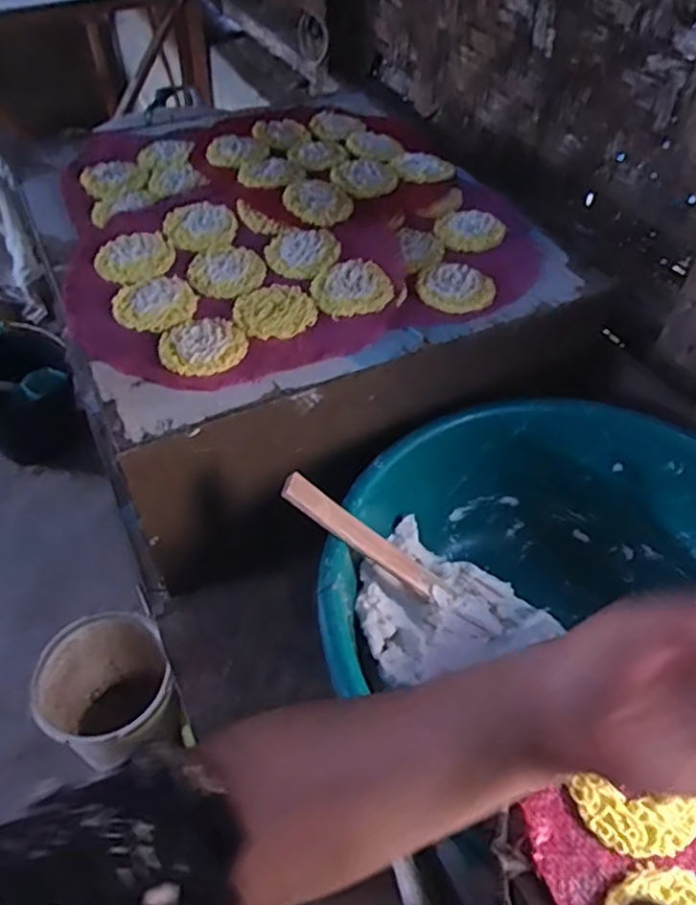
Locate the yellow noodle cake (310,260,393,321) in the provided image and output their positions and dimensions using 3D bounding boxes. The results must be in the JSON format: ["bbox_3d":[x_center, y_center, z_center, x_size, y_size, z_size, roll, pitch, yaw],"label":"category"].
[{"bbox_3d":[0.003,-0.166,0.650,0.075,0.013,0.068,-14,51,-13],"label":"yellow noodle cake"}]

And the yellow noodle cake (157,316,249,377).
[{"bbox_3d":[-0.133,-0.101,0.598,0.078,0.012,0.073,1,49,-1],"label":"yellow noodle cake"}]

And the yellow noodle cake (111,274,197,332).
[{"bbox_3d":[-0.187,-0.144,0.634,0.078,0.008,0.079,1,49,-1],"label":"yellow noodle cake"}]

